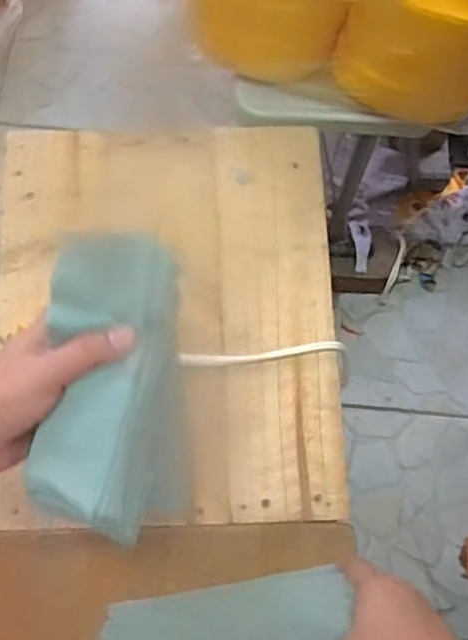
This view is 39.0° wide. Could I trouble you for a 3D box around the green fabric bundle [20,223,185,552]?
[{"bbox_3d":[-0.078,0.039,0.415,0.089,0.057,0.180,1,88,-1],"label":"green fabric bundle"}]

